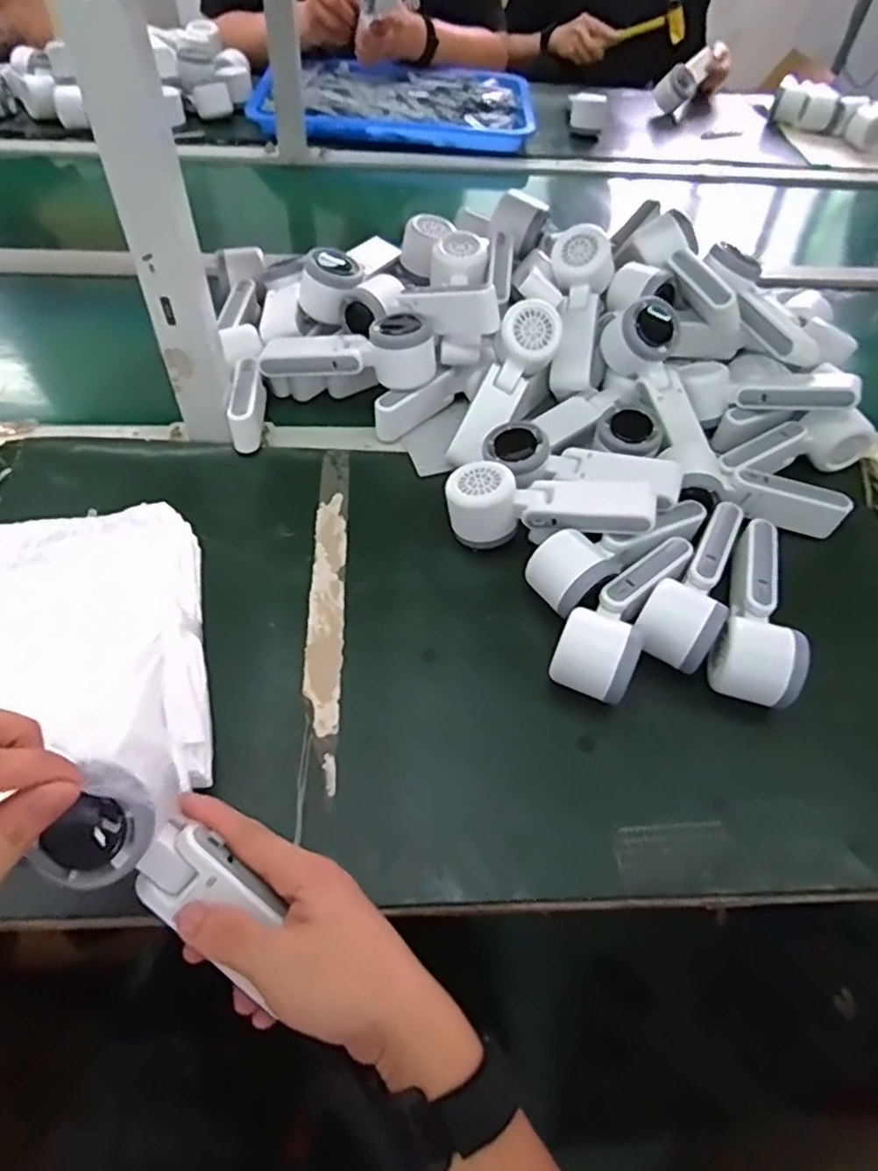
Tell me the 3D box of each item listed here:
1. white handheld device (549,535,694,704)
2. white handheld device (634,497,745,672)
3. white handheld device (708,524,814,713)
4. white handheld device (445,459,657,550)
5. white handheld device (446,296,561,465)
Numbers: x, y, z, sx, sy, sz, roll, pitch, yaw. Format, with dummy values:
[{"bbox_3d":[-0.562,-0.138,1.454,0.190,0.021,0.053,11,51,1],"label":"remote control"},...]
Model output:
[{"bbox_3d":[0.144,0.020,0.529,0.055,0.061,0.165,27,56,17],"label":"white handheld device"},{"bbox_3d":[0.213,-0.002,0.539,0.054,0.047,0.171,32,58,20],"label":"white handheld device"},{"bbox_3d":[0.248,0.016,0.528,0.059,0.048,0.166,17,54,10],"label":"white handheld device"},{"bbox_3d":[0.088,-0.061,0.568,0.165,0.066,0.059,7,53,2],"label":"white handheld device"},{"bbox_3d":[0.061,-0.184,0.636,0.051,0.053,0.168,30,88,18],"label":"white handheld device"}]

